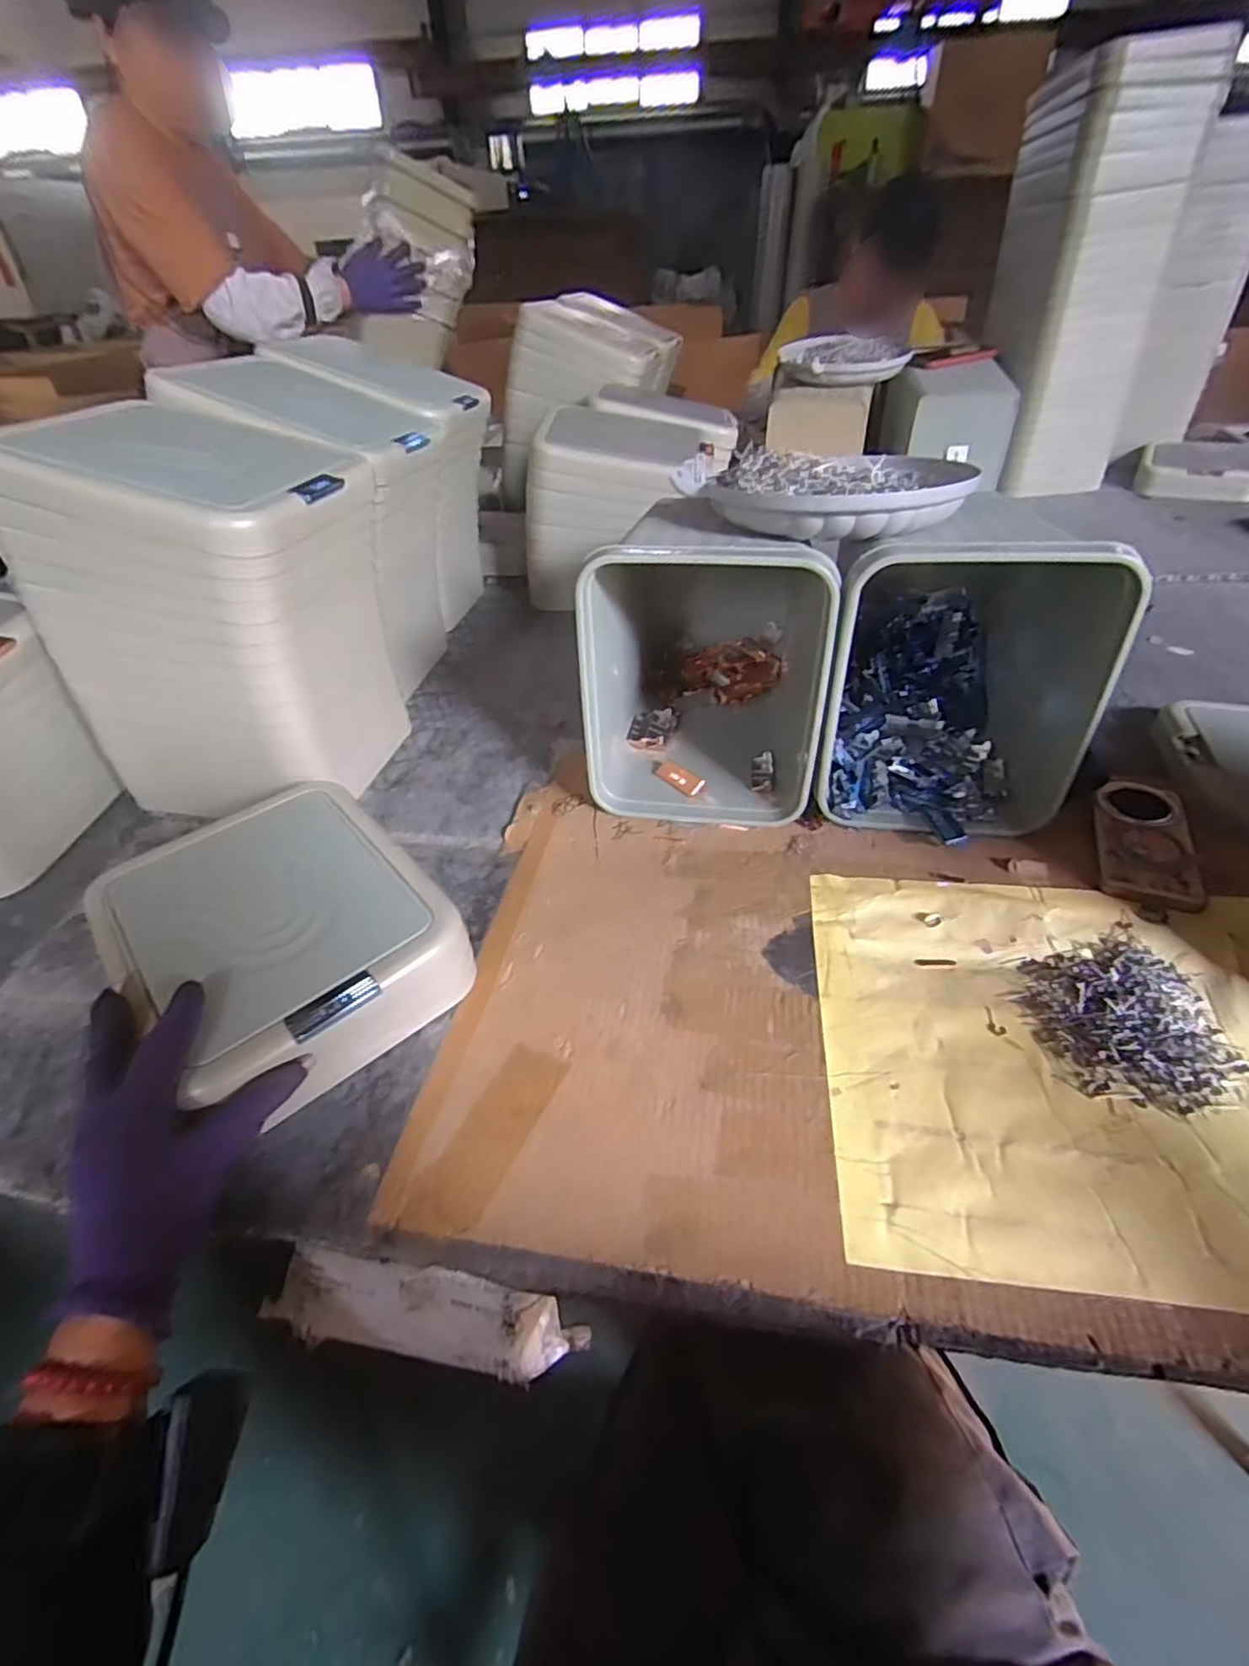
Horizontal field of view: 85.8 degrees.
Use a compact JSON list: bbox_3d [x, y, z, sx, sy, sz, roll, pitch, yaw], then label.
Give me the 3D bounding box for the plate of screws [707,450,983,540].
[{"bbox_3d":[0.207,-0.316,0.629,0.218,0.048,0.204,-2,42,2],"label":"plate of screws"}]

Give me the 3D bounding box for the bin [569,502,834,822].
[{"bbox_3d":[0.098,-0.216,0.718,0.214,0.249,0.343,5,41,9],"label":"bin"}]

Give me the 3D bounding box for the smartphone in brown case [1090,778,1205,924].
[{"bbox_3d":[0.468,0.006,0.602,0.075,0.018,0.172,15,44,20],"label":"smartphone in brown case"}]

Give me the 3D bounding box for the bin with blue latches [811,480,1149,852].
[{"bbox_3d":[0.334,-0.190,0.666,0.206,0.247,0.338,13,43,18],"label":"bin with blue latches"}]

